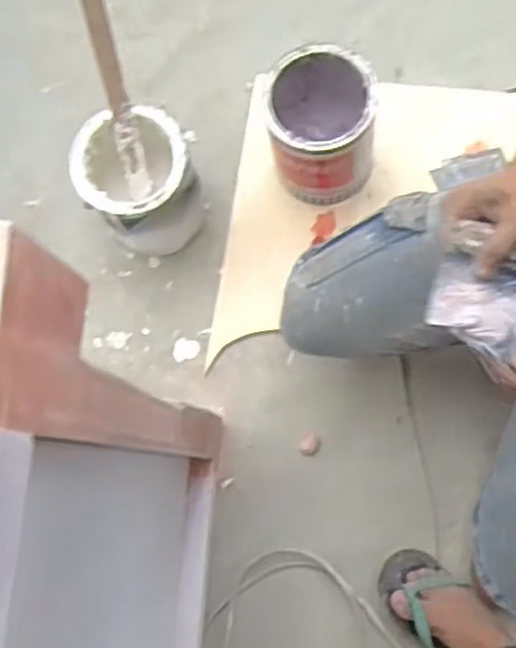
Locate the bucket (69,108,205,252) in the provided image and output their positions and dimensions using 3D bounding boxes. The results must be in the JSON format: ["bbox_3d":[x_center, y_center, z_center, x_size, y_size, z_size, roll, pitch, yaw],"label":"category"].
[{"bbox_3d":[-0.175,-0.207,1.088,0.169,0.191,0.160,-9,80,-2],"label":"bucket"}]

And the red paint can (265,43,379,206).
[{"bbox_3d":[0.089,-0.292,1.072,0.153,0.179,0.172,-8,80,-2],"label":"red paint can"}]

